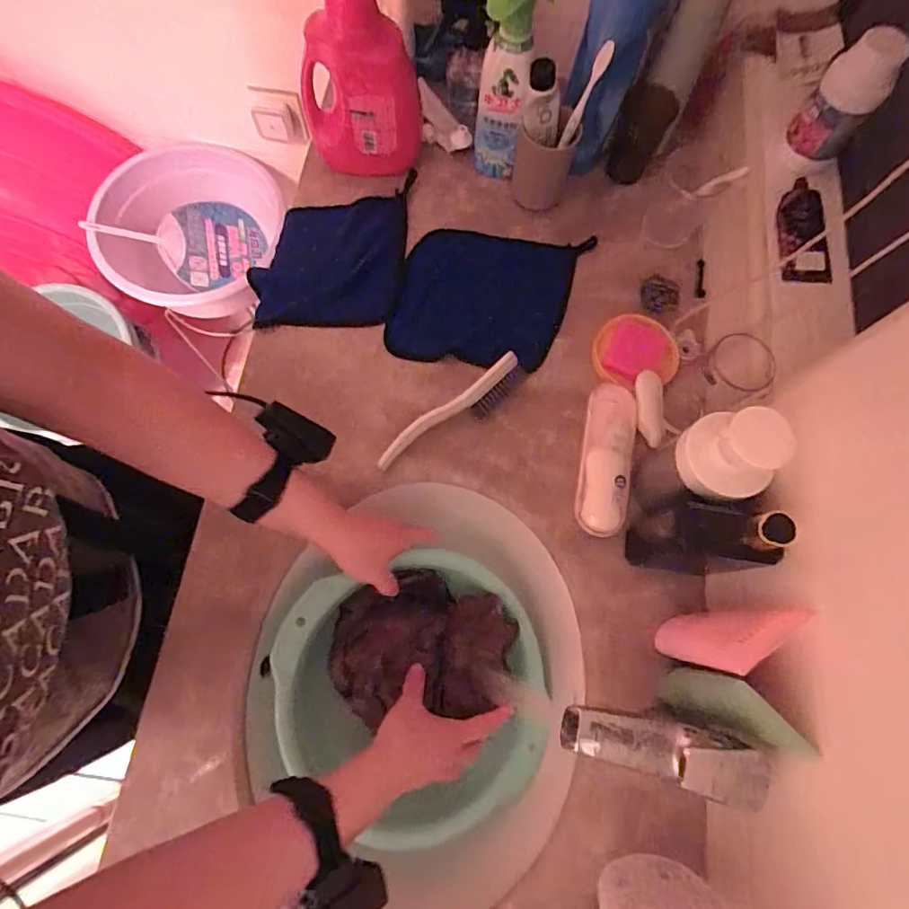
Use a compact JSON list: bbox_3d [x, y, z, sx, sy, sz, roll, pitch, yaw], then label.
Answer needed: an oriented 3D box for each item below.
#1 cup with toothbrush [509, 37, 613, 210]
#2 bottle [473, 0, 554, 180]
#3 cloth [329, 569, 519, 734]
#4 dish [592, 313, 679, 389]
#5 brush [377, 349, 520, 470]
[{"bbox_3d":[0.118,-0.389,0.629,0.075,0.171,0.066,20,73,4],"label":"cup with toothbrush"},{"bbox_3d":[0.069,-0.451,0.615,0.069,0.233,0.075,26,74,6],"label":"bottle"},{"bbox_3d":[-0.035,0.214,0.578,0.192,0.051,0.157,5,72,1],"label":"cloth"},{"bbox_3d":[0.214,-0.128,0.619,0.089,0.026,0.090,0,72,-1],"label":"dish"},{"bbox_3d":[-0.002,-0.043,0.585,0.192,0.035,0.034,-35,77,-12],"label":"brush"}]

